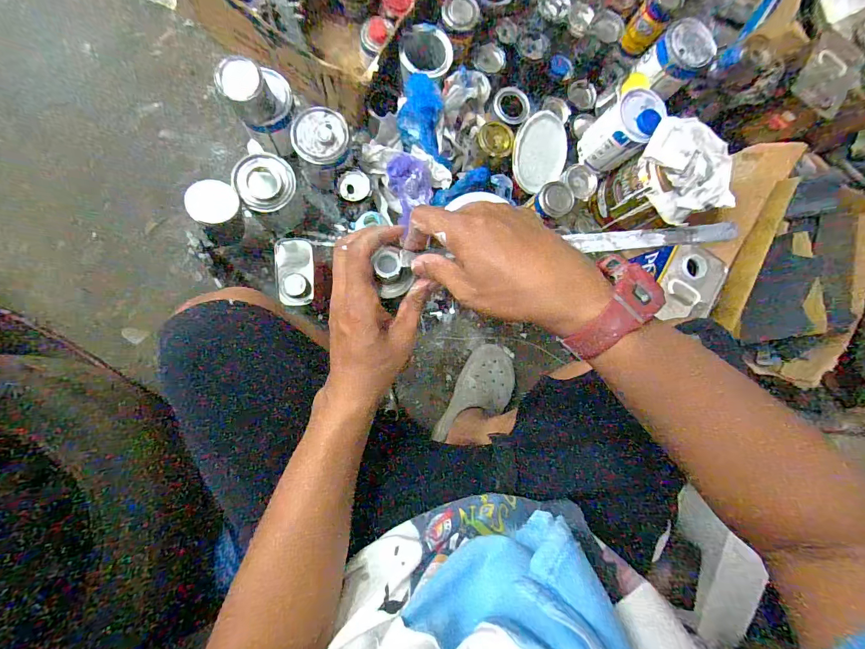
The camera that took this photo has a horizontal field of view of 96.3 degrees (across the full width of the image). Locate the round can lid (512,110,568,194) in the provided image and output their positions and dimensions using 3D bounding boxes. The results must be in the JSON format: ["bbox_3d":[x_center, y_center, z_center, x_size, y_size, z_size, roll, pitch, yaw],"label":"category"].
[{"bbox_3d":[0.225,-0.355,0.795,0.144,0.014,0.138,-27,123,-22],"label":"round can lid"}]

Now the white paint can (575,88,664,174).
[{"bbox_3d":[0.372,-0.382,0.776,0.094,0.141,0.090,1,86,-9],"label":"white paint can"}]

